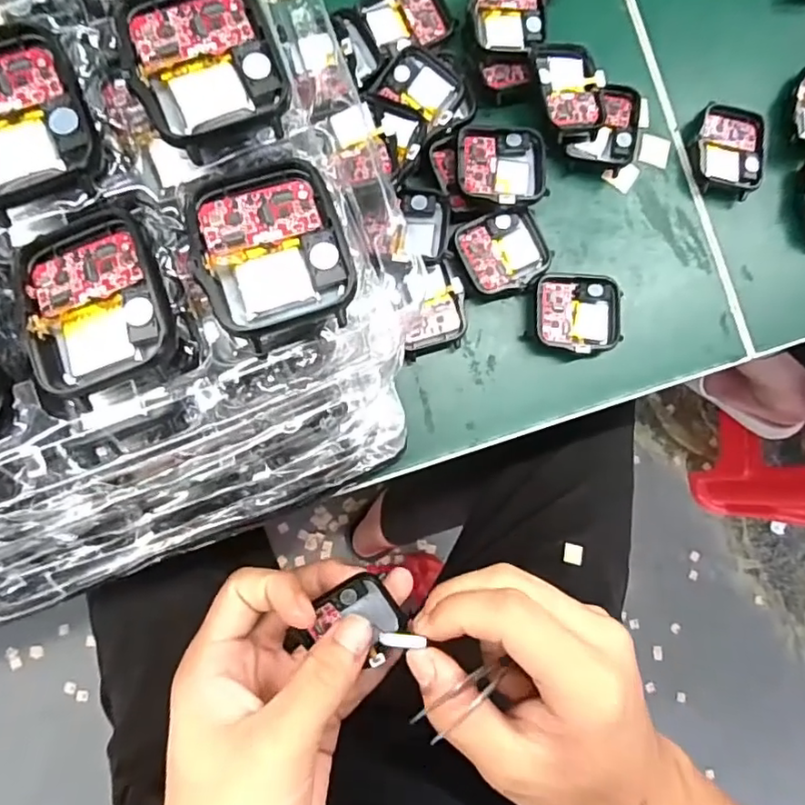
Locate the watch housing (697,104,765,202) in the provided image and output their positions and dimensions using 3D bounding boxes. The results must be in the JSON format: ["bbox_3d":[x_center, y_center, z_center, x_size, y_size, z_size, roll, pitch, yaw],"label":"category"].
[{"bbox_3d":[0.171,-0.131,0.305,0.036,0.011,0.044,7,84,-6],"label":"watch housing"}]

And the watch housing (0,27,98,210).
[{"bbox_3d":[-0.101,-0.074,0.150,0.037,0.007,0.045,-19,87,-8],"label":"watch housing"}]

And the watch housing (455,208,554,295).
[{"bbox_3d":[0.049,-0.073,0.284,0.042,0.007,0.037,-22,87,-8],"label":"watch housing"}]

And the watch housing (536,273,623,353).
[{"bbox_3d":[0.086,-0.043,0.287,0.043,0.013,0.038,0,85,-6],"label":"watch housing"}]

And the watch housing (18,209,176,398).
[{"bbox_3d":[-0.079,-0.026,0.150,0.037,0.012,0.045,-13,86,-7],"label":"watch housing"}]

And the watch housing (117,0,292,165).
[{"bbox_3d":[-0.053,-0.091,0.155,0.038,0.007,0.047,-22,87,-8],"label":"watch housing"}]

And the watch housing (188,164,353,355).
[{"bbox_3d":[-0.034,-0.041,0.153,0.038,0.006,0.046,-20,87,-8],"label":"watch housing"}]

